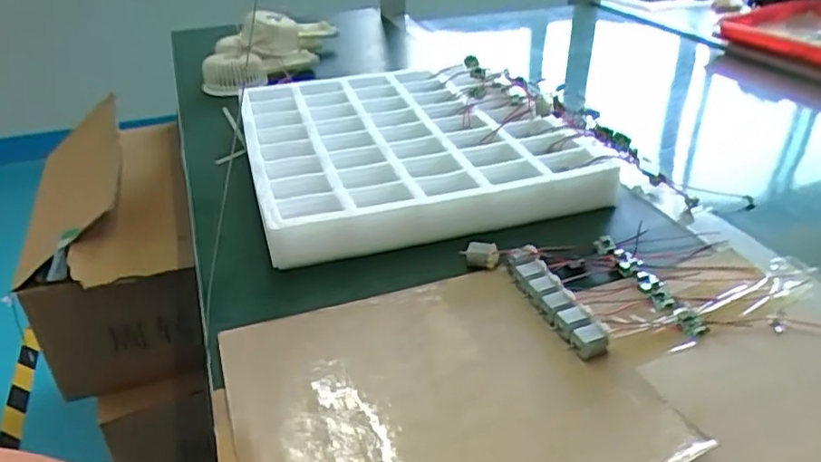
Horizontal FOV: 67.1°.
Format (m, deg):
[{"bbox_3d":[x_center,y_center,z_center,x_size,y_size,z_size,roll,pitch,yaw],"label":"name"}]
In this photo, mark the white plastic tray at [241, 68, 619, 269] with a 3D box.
[{"bbox_3d":[-0.011,-0.093,0.640,0.304,0.047,0.330,-11,33,-12],"label":"white plastic tray"}]

